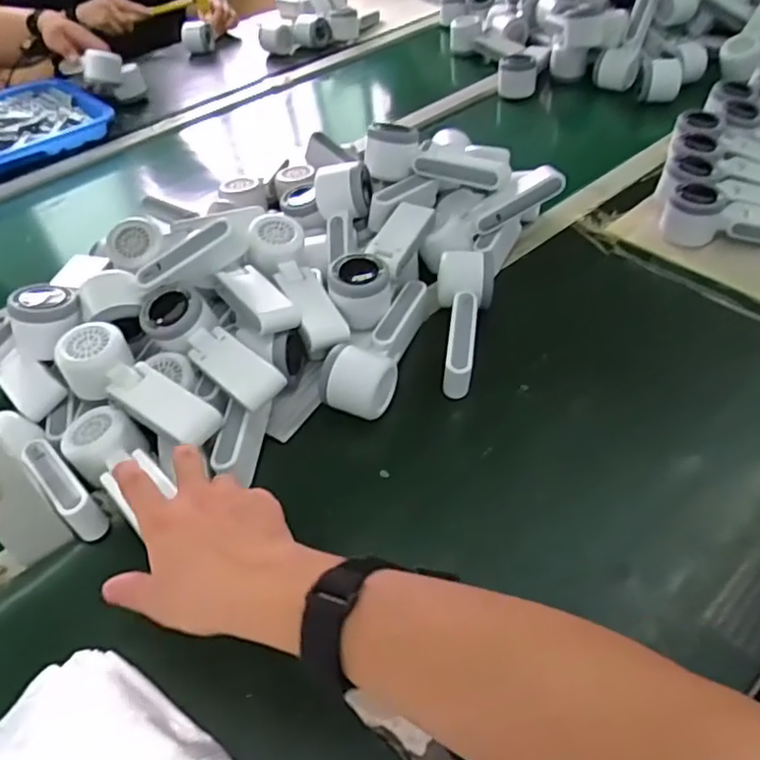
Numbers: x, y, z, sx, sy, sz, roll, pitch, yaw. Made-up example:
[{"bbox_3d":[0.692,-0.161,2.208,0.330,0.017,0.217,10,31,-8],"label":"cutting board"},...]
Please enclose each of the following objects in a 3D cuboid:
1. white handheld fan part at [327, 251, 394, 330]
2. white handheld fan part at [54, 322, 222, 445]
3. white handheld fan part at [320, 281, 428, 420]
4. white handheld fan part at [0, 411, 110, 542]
[{"bbox_3d":[-0.018,-0.087,0.613,0.053,0.044,0.056,-4,46,4],"label":"white handheld fan part"},{"bbox_3d":[-0.204,0.001,0.541,0.153,0.046,0.054,23,53,26],"label":"white handheld fan part"},{"bbox_3d":[-0.001,-0.036,0.614,0.055,0.063,0.168,11,48,18],"label":"white handheld fan part"},{"bbox_3d":[-0.272,0.076,0.535,0.146,0.039,0.028,33,58,33],"label":"white handheld fan part"}]

